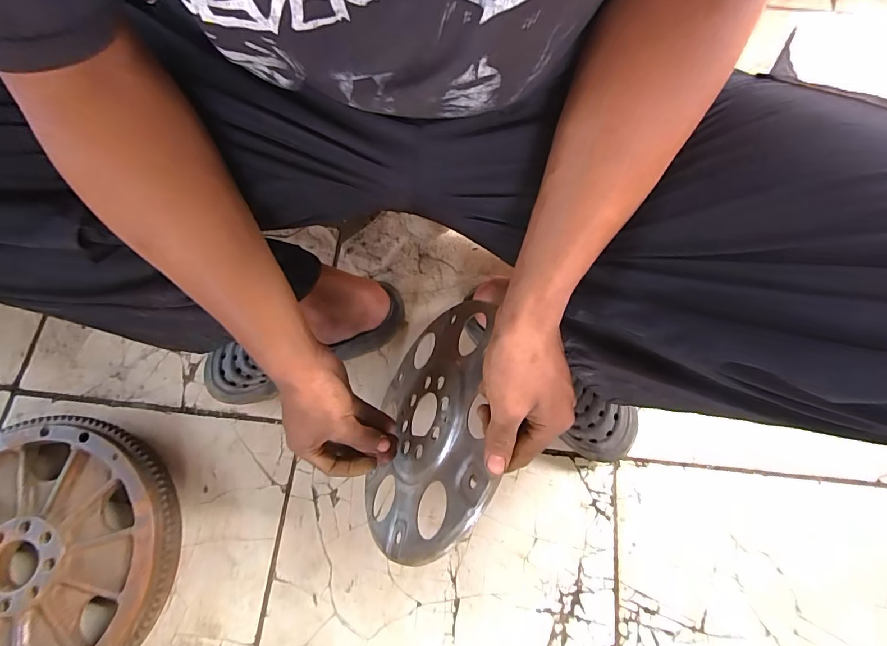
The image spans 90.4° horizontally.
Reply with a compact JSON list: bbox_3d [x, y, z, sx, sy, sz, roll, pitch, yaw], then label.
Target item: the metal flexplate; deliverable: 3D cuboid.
[{"bbox_3d":[-0.019,0.104,0.464,0.014,0.213,0.260,26,48,-25],"label":"metal flexplate"}]

